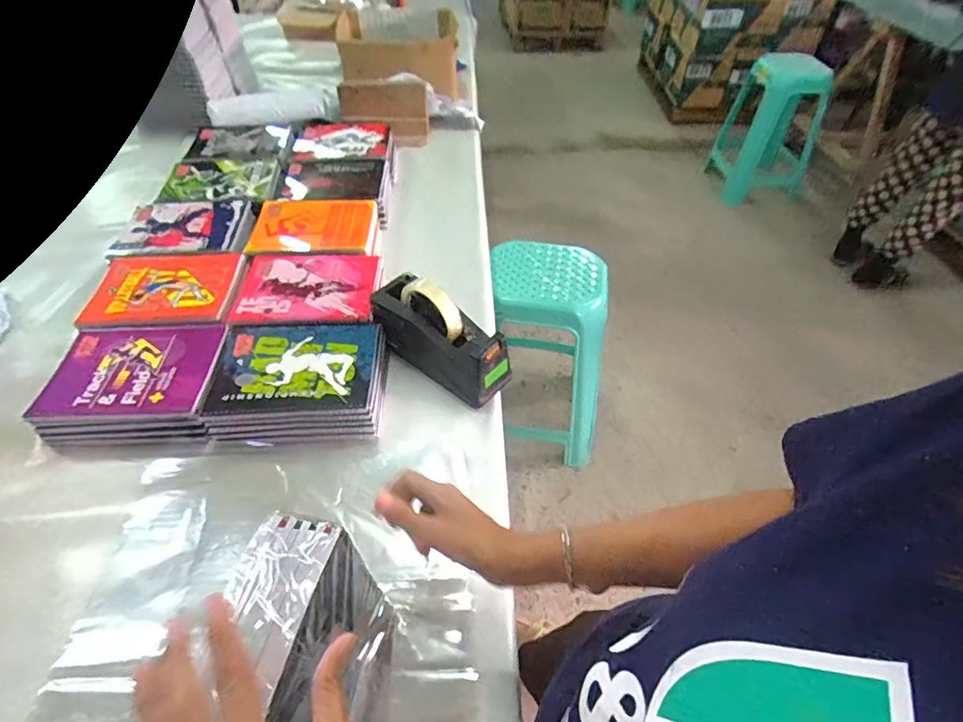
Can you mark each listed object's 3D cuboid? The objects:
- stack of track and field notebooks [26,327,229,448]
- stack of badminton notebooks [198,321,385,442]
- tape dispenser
[{"bbox_3d":[-0.441,0.026,0.653,0.195,0.046,0.163,-5,48,-4],"label":"stack of track and field notebooks"},{"bbox_3d":[-0.237,0.024,0.669,0.208,0.053,0.164,-3,48,-3],"label":"stack of badminton notebooks"},{"bbox_3d":[-0.060,-0.036,0.686,0.204,0.114,0.078,34,56,27],"label":"tape dispenser"}]

